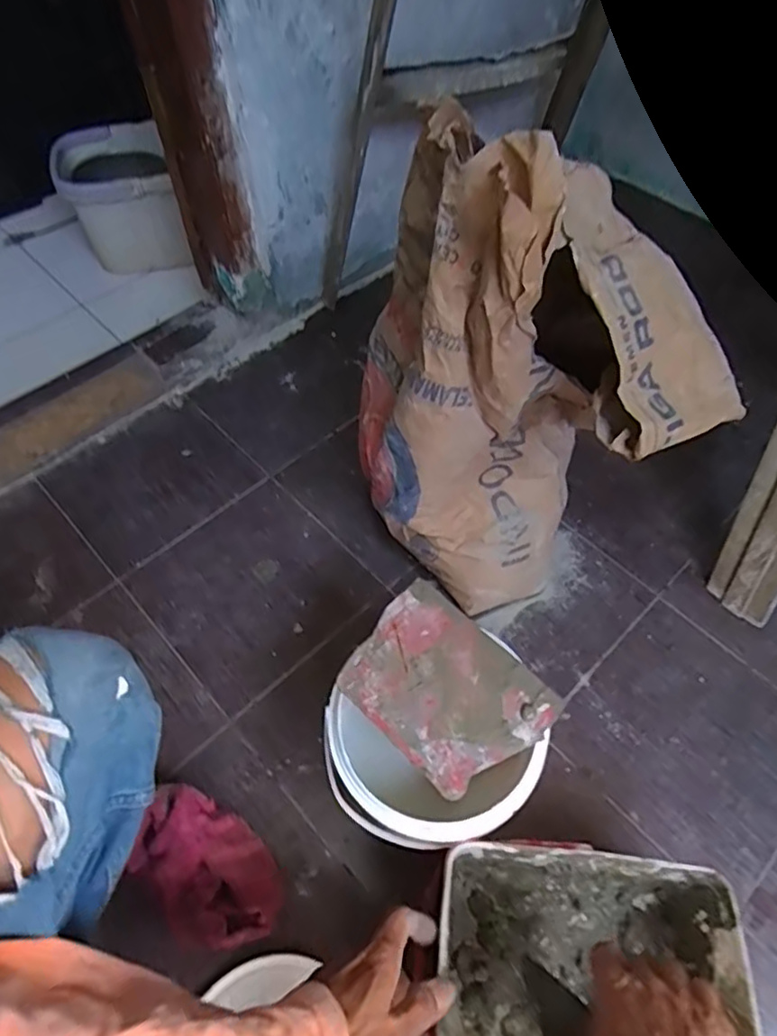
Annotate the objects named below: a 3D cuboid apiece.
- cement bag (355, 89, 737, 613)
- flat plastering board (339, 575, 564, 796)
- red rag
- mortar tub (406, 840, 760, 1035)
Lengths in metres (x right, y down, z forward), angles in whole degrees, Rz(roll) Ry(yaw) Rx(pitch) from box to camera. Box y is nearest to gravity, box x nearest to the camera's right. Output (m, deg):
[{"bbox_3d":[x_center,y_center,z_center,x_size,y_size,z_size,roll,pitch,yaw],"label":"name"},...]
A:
[{"bbox_3d":[0.133,-0.095,0.592,0.291,0.480,0.223,-5,56,-3],"label":"cement bag"},{"bbox_3d":[0.048,0.148,0.539,0.166,0.009,0.128,40,65,23],"label":"flat plastering board"},{"bbox_3d":[-0.175,0.339,0.594,0.097,0.080,0.152,-39,64,-23],"label":"red rag"},{"bbox_3d":[0.158,0.389,0.535,0.245,0.129,0.175,9,59,4],"label":"mortar tub"}]

